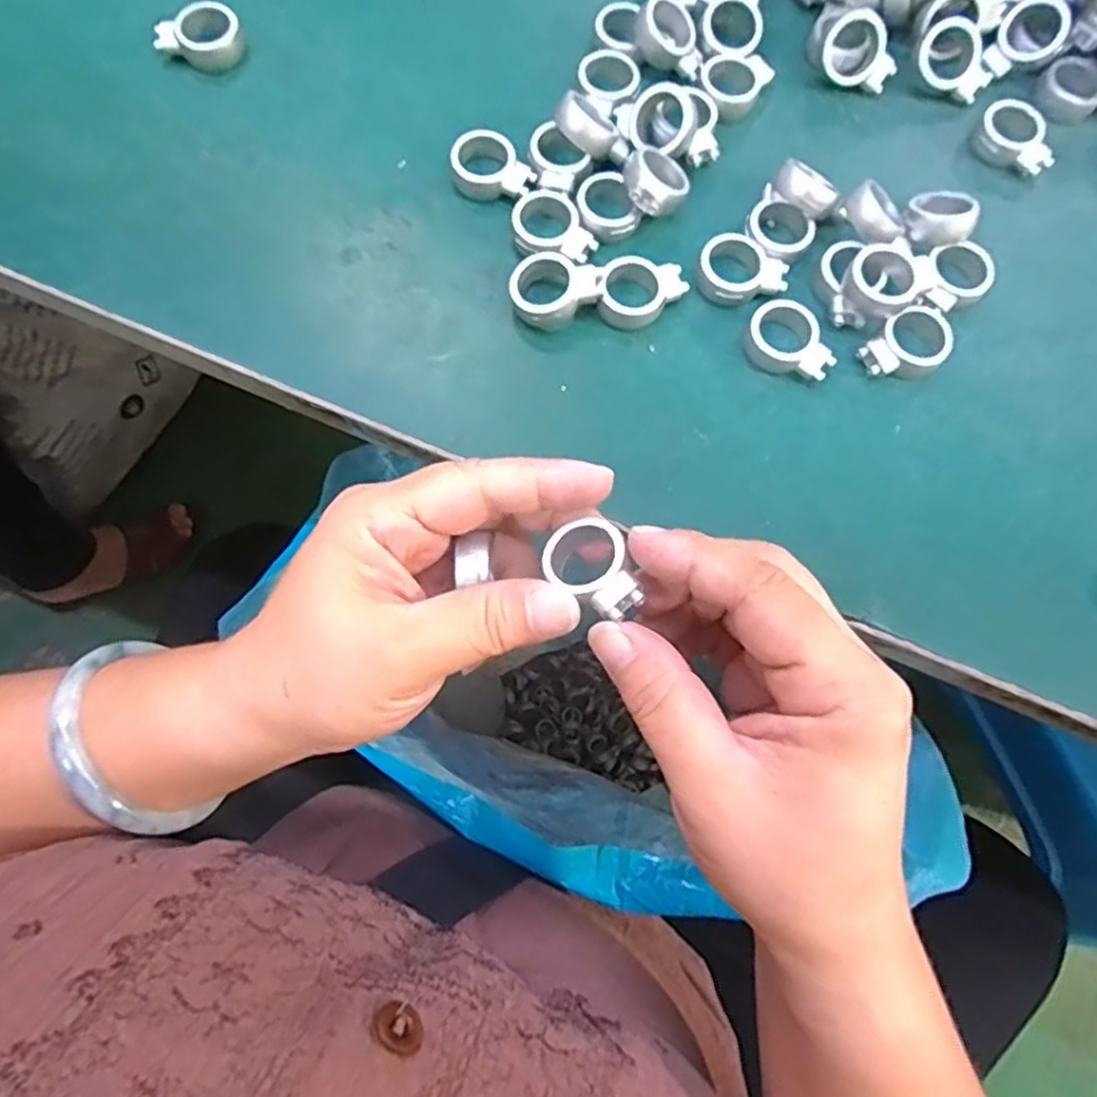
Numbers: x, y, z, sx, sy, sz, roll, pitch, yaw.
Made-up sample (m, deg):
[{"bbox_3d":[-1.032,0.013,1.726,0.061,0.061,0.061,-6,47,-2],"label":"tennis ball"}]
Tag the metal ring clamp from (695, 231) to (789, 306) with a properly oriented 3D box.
[{"bbox_3d":[0.073,-0.104,0.269,0.033,0.011,0.026,31,76,7],"label":"metal ring clamp"}]

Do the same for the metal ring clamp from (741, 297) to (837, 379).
[{"bbox_3d":[0.089,-0.075,0.261,0.023,0.011,0.033,-43,80,-12],"label":"metal ring clamp"}]

